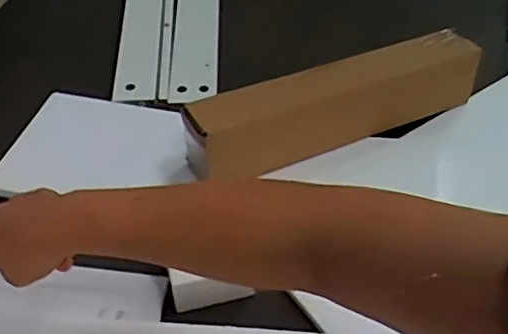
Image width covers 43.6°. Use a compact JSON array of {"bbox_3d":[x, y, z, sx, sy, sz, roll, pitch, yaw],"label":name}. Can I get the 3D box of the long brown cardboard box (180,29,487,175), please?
[{"bbox_3d":[0.105,-0.080,0.787,0.376,0.107,0.064,-16,50,-13],"label":"long brown cardboard box"}]

